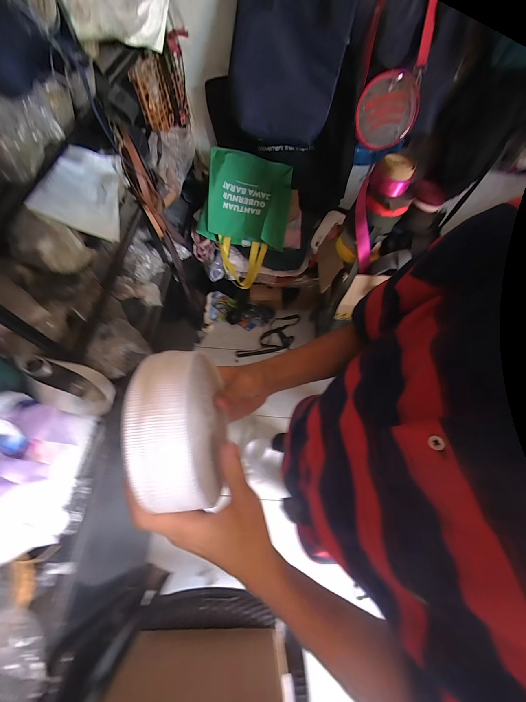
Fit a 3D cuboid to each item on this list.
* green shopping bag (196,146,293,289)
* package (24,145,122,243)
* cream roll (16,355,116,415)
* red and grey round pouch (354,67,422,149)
[{"bbox_3d":[-0.086,-0.584,1.213,0.395,0.568,0.133,7,26,-28],"label":"green shopping bag"},{"bbox_3d":[-0.417,-0.392,0.614,0.145,0.048,0.282,5,58,-35],"label":"package"},{"bbox_3d":[-0.421,0.077,0.559,0.029,0.182,0.097,-3,67,49],"label":"cream roll"},{"bbox_3d":[0.445,-0.859,0.937,0.204,0.224,0.041,33,23,-15],"label":"red and grey round pouch"}]

